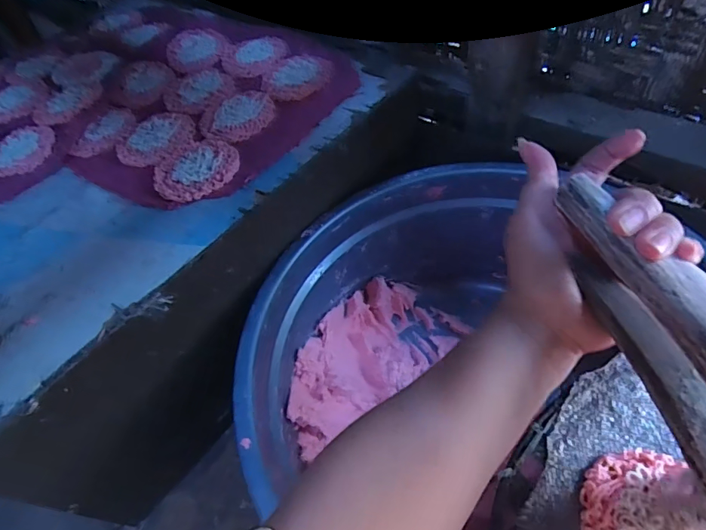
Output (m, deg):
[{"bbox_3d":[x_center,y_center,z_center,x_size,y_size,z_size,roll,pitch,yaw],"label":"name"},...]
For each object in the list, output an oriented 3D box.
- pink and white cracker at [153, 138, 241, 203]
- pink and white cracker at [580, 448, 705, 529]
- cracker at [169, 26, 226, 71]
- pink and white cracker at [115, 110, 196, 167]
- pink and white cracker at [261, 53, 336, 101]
[{"bbox_3d":[-0.147,-0.090,0.418,0.079,0.007,0.068,-38,56,-18],"label":"pink and white cracker"},{"bbox_3d":[0.173,0.149,0.255,0.072,0.011,0.075,-5,53,6],"label":"pink and white cracker"},{"bbox_3d":[-0.201,-0.281,0.563,0.073,0.007,0.094,-22,53,-7],"label":"cracker"},{"bbox_3d":[-0.206,-0.133,0.457,0.080,0.009,0.086,-24,53,-9],"label":"pink and white cracker"},{"bbox_3d":[-0.063,-0.215,0.496,0.081,0.009,0.080,-5,53,6],"label":"pink and white cracker"}]

